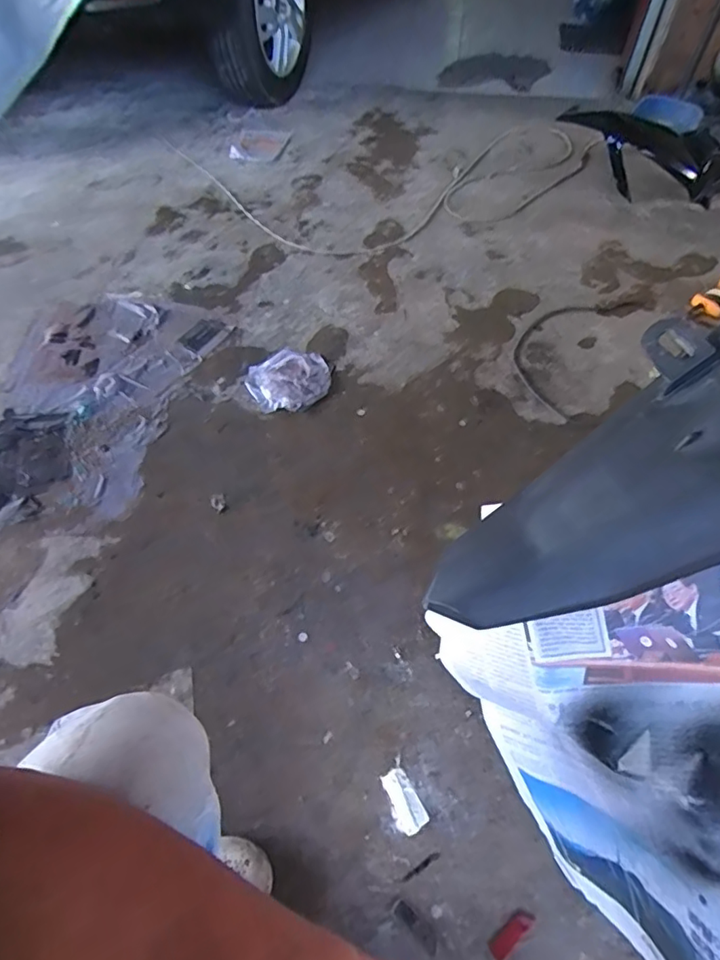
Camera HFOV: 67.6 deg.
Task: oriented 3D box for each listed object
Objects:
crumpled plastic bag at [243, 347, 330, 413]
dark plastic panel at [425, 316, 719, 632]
[{"bbox_3d":[-0.167,-0.244,1.285,0.200,0.020,0.193,-22,57,-20],"label":"crumpled plastic bag"},{"bbox_3d":[0.220,-0.024,0.341,0.407,0.070,0.144,-35,50,23],"label":"dark plastic panel"}]

